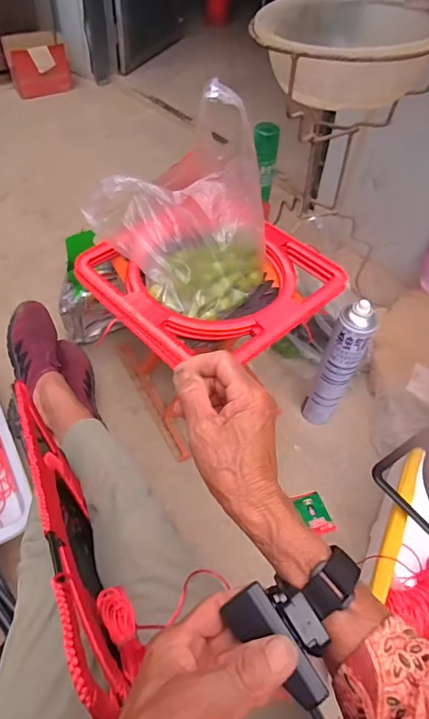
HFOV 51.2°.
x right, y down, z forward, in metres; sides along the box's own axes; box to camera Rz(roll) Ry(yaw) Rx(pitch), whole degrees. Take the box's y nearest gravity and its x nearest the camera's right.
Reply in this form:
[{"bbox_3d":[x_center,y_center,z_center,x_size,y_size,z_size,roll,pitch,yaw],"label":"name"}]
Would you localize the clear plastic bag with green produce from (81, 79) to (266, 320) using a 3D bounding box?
[{"bbox_3d":[-0.044,-0.223,0.649,0.223,0.261,0.165,29,54,17],"label":"clear plastic bag with green produce"}]

